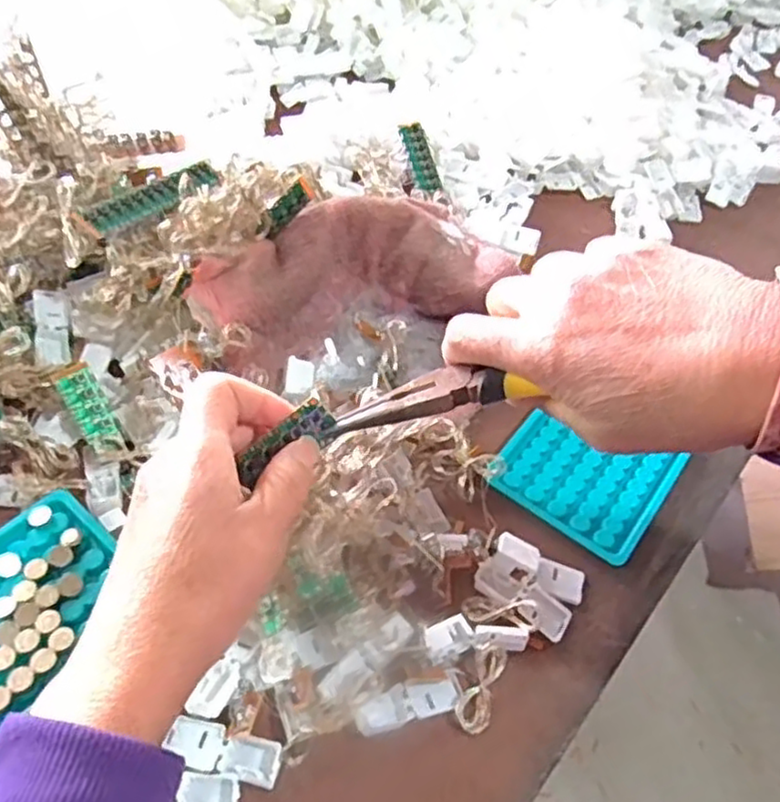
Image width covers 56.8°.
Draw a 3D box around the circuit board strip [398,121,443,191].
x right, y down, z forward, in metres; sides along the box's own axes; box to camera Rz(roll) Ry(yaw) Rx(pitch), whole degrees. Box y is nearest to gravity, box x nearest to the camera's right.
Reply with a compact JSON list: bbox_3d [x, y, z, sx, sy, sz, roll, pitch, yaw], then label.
[{"bbox_3d":[0.026,-0.206,0.609,0.019,0.005,0.070,-18,71,7],"label":"circuit board strip"}]

